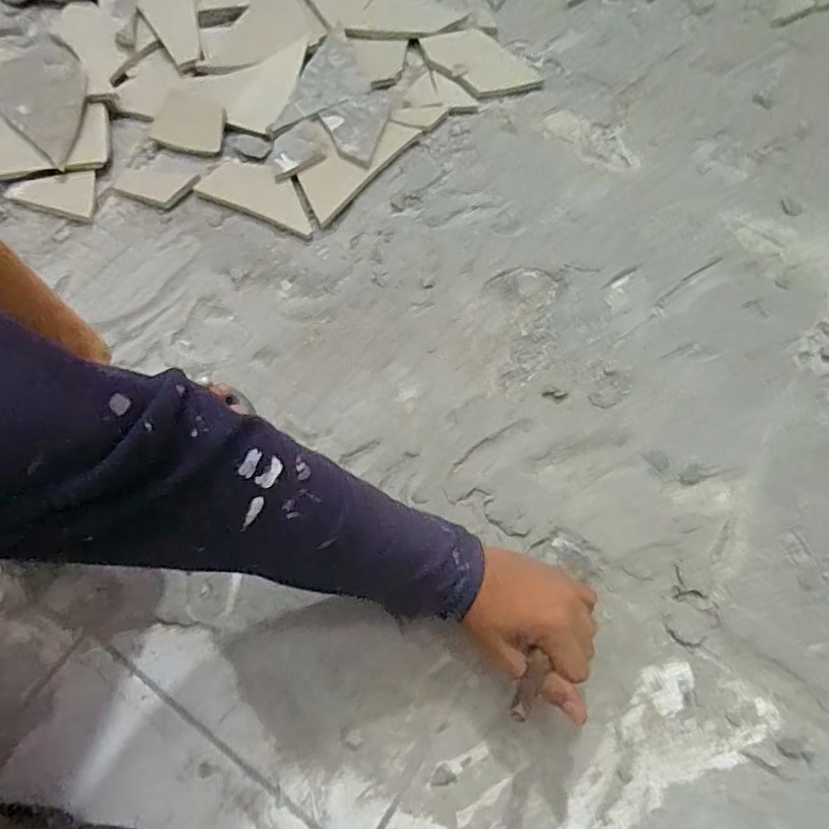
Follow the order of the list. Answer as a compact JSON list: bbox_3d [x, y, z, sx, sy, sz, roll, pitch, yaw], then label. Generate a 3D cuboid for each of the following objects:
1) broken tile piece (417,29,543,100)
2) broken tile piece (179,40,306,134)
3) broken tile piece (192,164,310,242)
[{"bbox_3d":[0.087,-0.487,0.789,0.162,0.016,0.102,43,70,6],"label":"broken tile piece"},{"bbox_3d":[-0.208,-0.420,0.739,0.164,0.010,0.116,-23,70,-4],"label":"broken tile piece"},{"bbox_3d":[-0.181,-0.267,0.685,0.153,0.010,0.071,24,68,9],"label":"broken tile piece"}]

